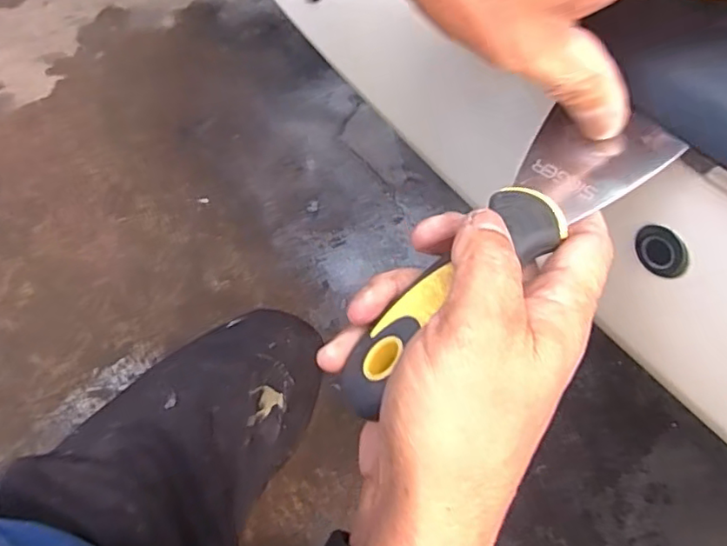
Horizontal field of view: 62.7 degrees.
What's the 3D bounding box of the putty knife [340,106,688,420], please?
[{"bbox_3d":[0.054,-0.009,0.245,0.167,0.033,0.048,-40,60,-14],"label":"putty knife"}]

